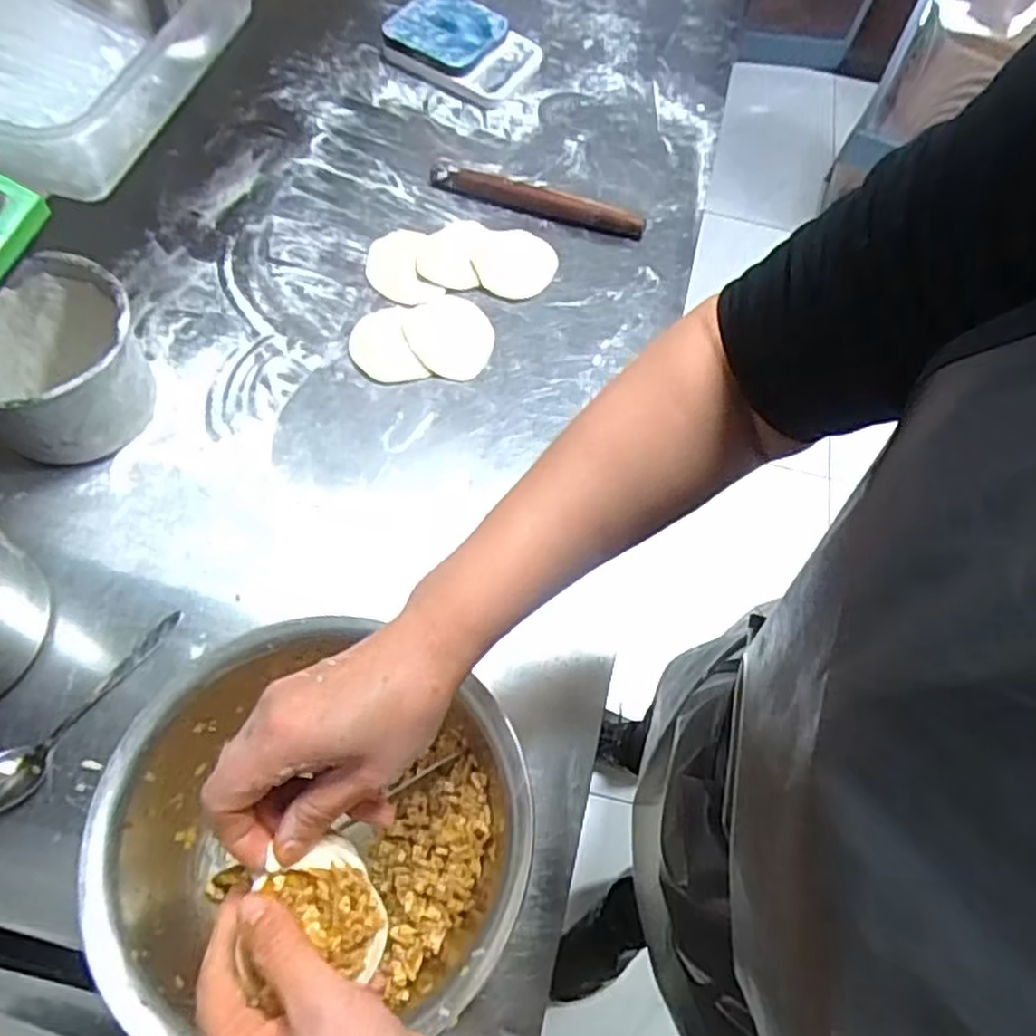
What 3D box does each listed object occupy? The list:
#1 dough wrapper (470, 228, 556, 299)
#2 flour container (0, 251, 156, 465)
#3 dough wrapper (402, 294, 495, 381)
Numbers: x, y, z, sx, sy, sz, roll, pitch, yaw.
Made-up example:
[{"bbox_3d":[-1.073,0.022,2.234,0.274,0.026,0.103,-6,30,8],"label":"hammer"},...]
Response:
[{"bbox_3d":[-0.004,-0.291,0.814,0.095,0.005,0.114,-18,65,-12],"label":"dough wrapper"},{"bbox_3d":[-0.390,-0.132,0.643,0.127,0.108,0.152,-9,64,-8],"label":"flour container"},{"bbox_3d":[-0.071,-0.190,0.757,0.089,0.012,0.107,-6,64,-8],"label":"dough wrapper"}]

